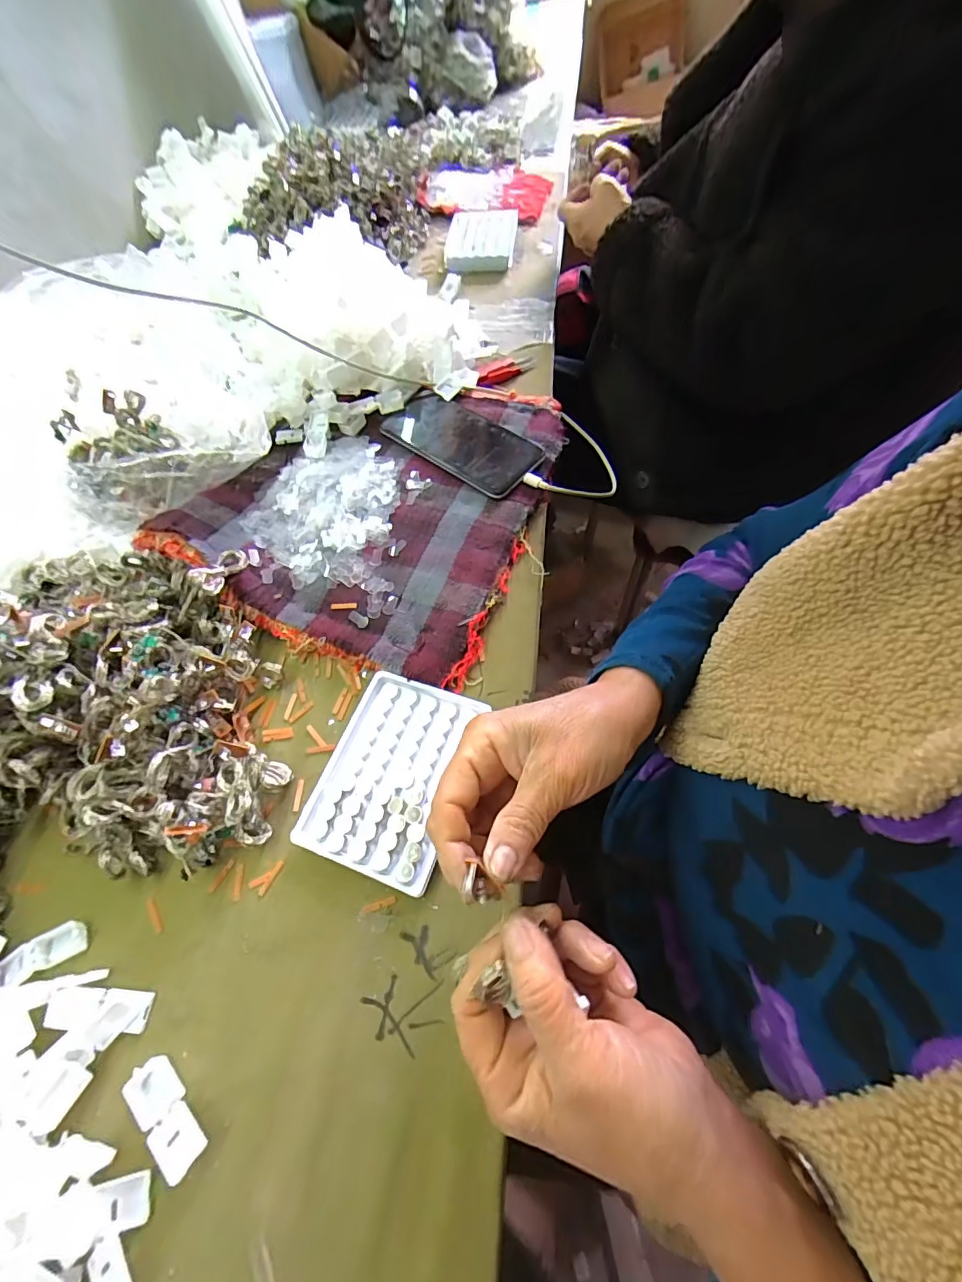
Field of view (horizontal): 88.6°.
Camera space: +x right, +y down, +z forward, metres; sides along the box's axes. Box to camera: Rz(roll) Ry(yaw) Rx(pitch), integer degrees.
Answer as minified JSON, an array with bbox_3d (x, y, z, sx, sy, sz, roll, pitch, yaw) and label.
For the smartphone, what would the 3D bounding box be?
[{"bbox_3d":[-0.022,-0.200,0.485,0.164,0.009,0.077,37,69,19],"label":"smartphone"}]

